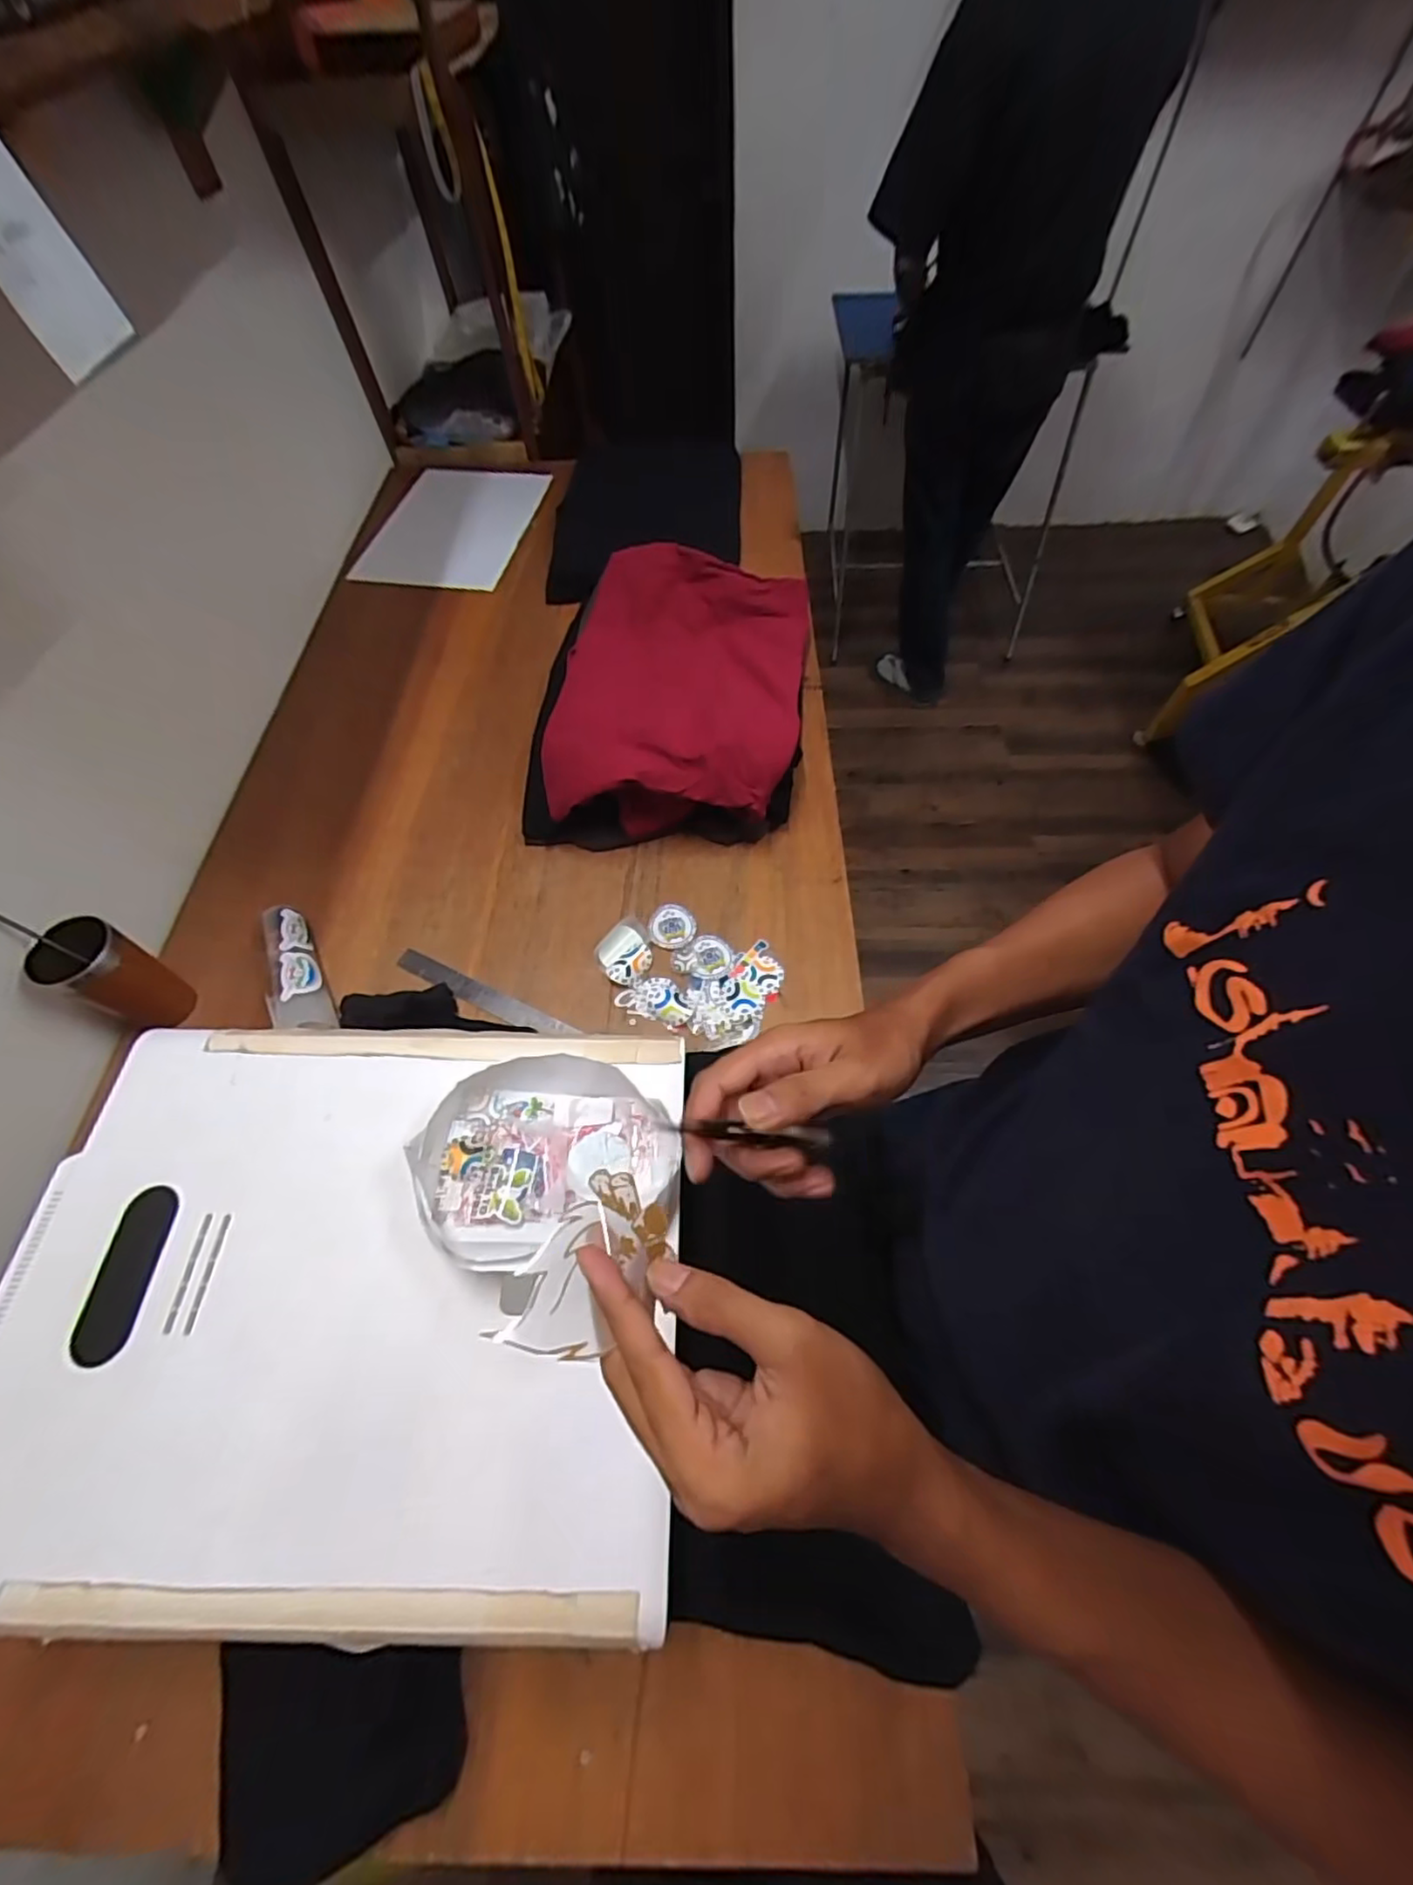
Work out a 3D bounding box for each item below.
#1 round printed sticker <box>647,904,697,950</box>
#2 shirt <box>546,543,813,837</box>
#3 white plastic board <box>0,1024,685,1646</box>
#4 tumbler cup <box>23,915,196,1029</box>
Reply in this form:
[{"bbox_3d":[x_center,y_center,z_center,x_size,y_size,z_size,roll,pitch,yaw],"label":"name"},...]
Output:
[{"bbox_3d":[-0.042,-0.021,0.835,0.059,0.009,0.061,-1,60,2],"label":"round printed sticker"},{"bbox_3d":[-0.031,-0.380,0.947,0.346,0.112,0.498,2,60,4],"label":"shirt"},{"bbox_3d":[-0.276,0.253,0.499,0.492,0.027,0.399,-1,60,2],"label":"white plastic board"},{"bbox_3d":[-0.664,0.041,0.744,0.067,0.145,0.080,22,63,14],"label":"tumbler cup"}]

